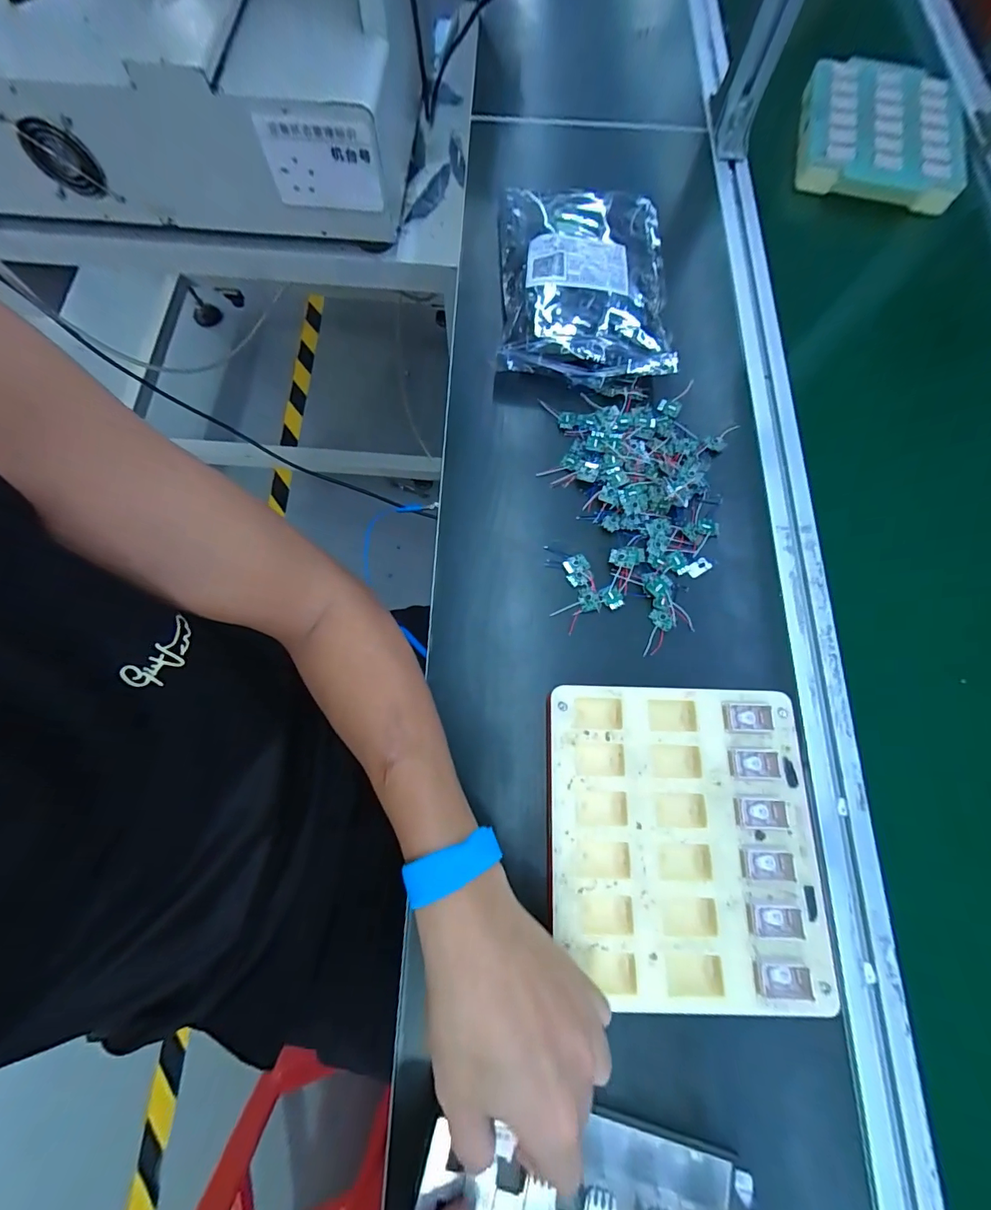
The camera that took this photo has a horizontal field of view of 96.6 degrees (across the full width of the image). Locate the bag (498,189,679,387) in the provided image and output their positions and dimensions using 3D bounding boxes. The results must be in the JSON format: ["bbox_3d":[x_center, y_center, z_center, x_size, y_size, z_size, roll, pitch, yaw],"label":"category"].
[{"bbox_3d":[0.090,-0.335,0.445,0.164,0.044,0.239,1,73,-2],"label":"bag"}]

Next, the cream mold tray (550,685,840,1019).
[{"bbox_3d":[0.127,0.160,0.311,0.176,0.028,0.195,2,73,-1],"label":"cream mold tray"}]

